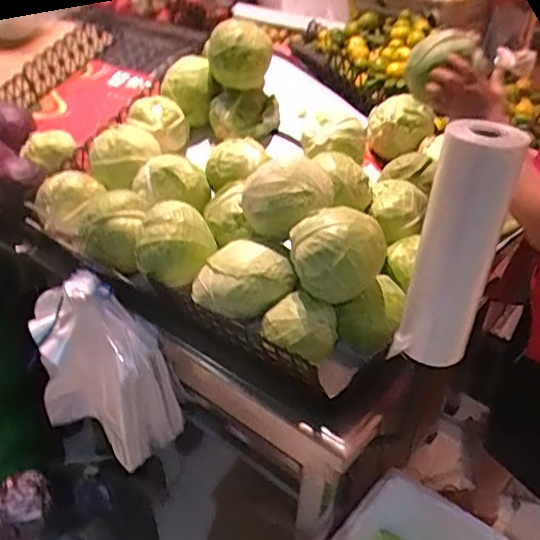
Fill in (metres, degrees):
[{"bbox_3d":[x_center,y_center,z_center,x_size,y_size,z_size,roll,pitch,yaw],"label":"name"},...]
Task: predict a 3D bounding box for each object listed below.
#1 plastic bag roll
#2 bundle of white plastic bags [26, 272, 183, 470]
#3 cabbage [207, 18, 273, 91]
[{"bbox_3d":[0.252,-0.017,0.765,0.099,0.353,0.094,17,36,19],"label":"plastic bag roll"},{"bbox_3d":[-0.351,0.203,1.168,0.310,0.402,0.093,17,36,19],"label":"bundle of white plastic bags"},{"bbox_3d":[-0.064,-0.454,1.189,0.130,0.143,0.120,2,34,-1],"label":"cabbage"}]

